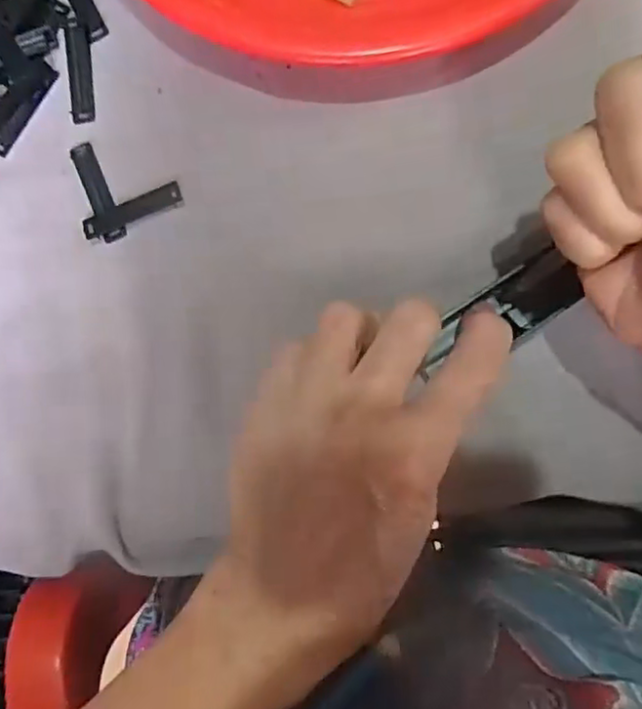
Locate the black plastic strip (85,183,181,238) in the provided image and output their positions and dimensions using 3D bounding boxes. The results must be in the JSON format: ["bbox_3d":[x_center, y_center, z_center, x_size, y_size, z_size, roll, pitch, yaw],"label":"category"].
[{"bbox_3d":[-0.084,-0.064,0.278,0.045,0.004,0.010,-22,87,3],"label":"black plastic strip"}]

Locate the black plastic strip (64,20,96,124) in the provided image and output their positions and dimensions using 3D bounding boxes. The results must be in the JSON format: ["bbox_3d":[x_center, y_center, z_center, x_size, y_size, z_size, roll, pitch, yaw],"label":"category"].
[{"bbox_3d":[-0.110,-0.130,0.286,0.010,0.004,0.047,-4,88,4],"label":"black plastic strip"}]

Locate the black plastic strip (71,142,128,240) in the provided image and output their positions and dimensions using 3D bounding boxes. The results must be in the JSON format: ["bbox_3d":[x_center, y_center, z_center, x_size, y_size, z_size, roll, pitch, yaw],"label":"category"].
[{"bbox_3d":[-0.101,-0.074,0.282,0.011,0.005,0.048,-23,87,3],"label":"black plastic strip"}]

